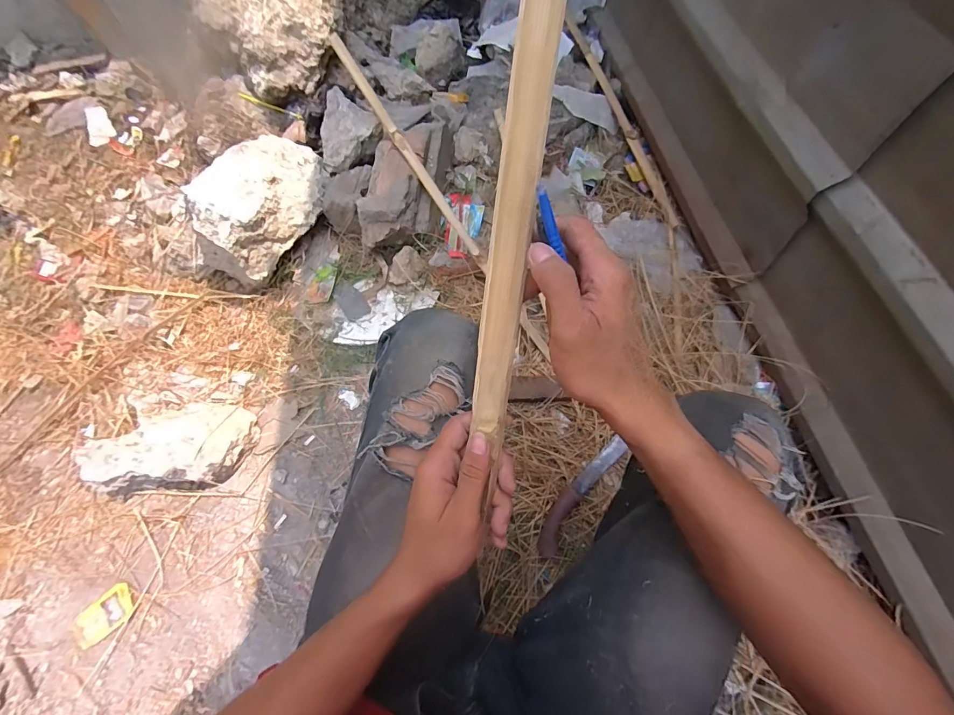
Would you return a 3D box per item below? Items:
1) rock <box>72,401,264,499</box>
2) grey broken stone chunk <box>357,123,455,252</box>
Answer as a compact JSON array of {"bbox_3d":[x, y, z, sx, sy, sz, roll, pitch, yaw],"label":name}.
[{"bbox_3d":[-0.619,0.173,0.839,0.282,0.097,0.173,-8,66,-1],"label":"rock"},{"bbox_3d":[-0.168,-0.431,0.987,0.164,0.103,0.347,8,67,6],"label":"grey broken stone chunk"}]

